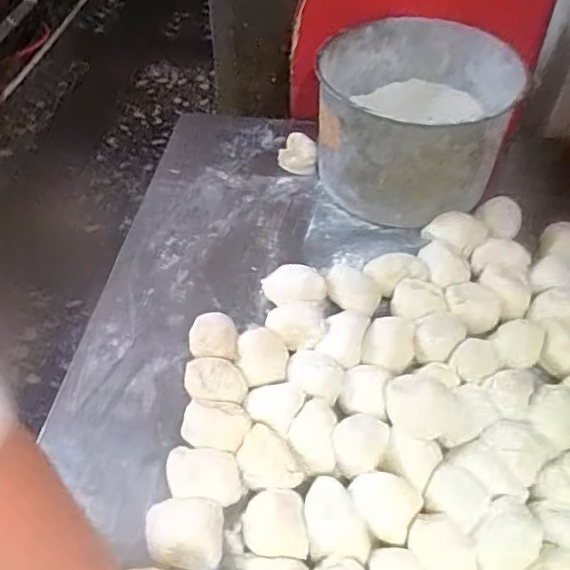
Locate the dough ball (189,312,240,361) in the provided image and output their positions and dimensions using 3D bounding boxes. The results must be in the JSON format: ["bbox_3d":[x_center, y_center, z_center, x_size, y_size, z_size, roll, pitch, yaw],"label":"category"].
[{"bbox_3d":[-0.065,0.051,0.539,0.045,0.031,0.056,-2,49,-1],"label":"dough ball"}]

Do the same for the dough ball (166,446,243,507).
[{"bbox_3d":[-0.062,0.149,0.457,0.060,0.020,0.039,11,50,9],"label":"dough ball"}]

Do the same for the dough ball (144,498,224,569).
[{"bbox_3d":[-0.074,0.178,0.427,0.056,0.038,0.047,3,49,3],"label":"dough ball"}]

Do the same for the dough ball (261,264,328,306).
[{"bbox_3d":[0.008,0.001,0.577,0.063,0.029,0.044,4,49,3],"label":"dough ball"}]

